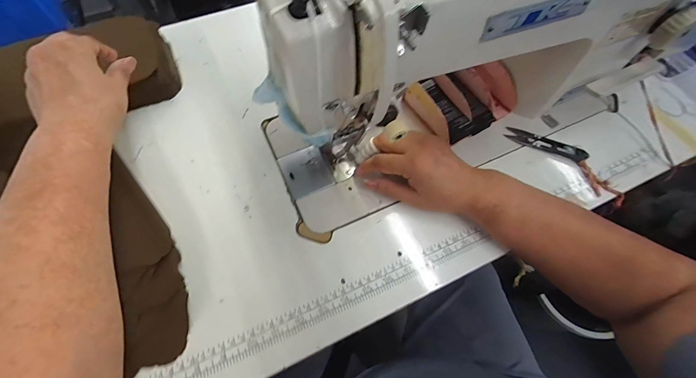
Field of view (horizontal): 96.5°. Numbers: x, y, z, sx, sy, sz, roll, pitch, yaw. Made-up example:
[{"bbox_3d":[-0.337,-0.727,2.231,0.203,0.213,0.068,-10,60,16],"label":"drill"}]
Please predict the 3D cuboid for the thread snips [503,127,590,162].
[{"bbox_3d":[0.262,-0.061,0.412,0.098,0.012,0.025,28,67,12],"label":"thread snips"}]

